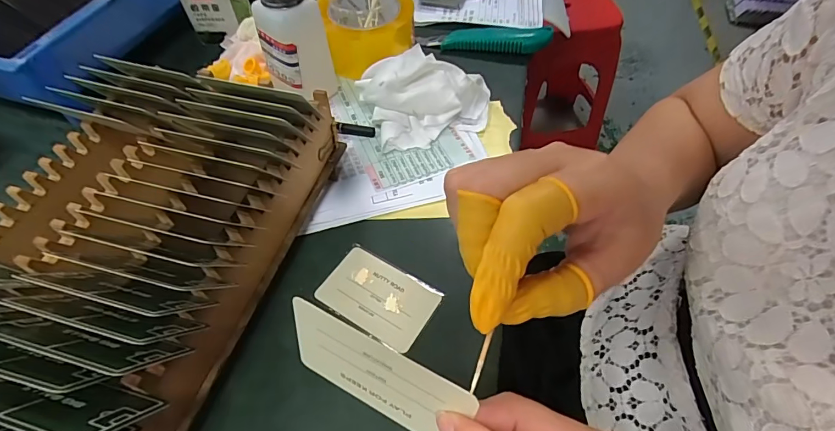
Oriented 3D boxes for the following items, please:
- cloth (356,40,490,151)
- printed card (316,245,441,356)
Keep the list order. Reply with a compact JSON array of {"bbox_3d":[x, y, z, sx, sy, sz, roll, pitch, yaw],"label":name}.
[{"bbox_3d":[0.014,-0.121,0.420,0.132,0.066,0.080,-10,54,-8],"label":"cloth"},{"bbox_3d":[-0.029,0.060,0.323,0.085,0.004,0.054,27,57,19],"label":"printed card"}]

